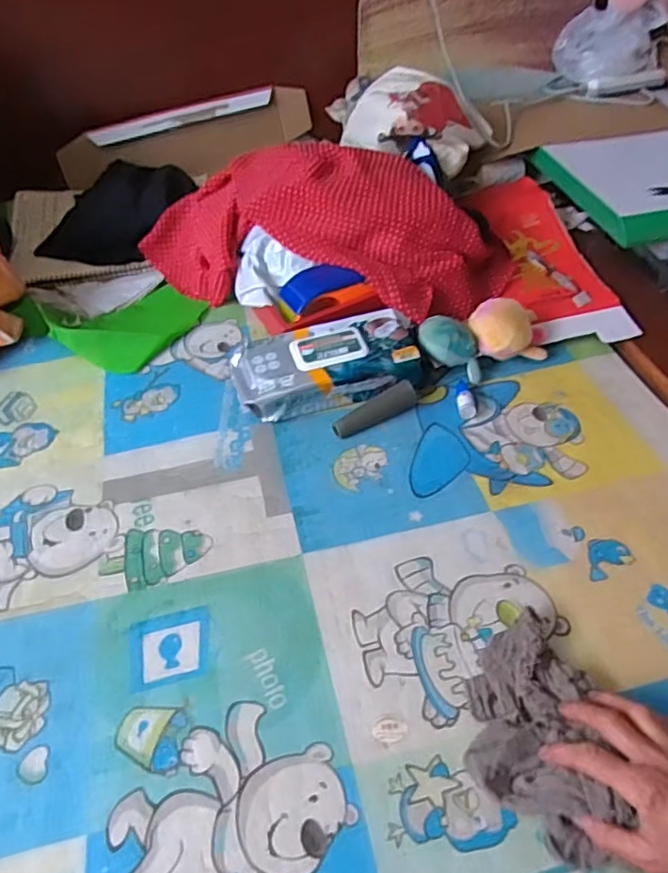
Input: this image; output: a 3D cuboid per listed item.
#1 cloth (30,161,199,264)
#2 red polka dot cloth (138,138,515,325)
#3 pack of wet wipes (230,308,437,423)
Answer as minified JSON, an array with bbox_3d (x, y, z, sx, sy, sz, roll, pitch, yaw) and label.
[{"bbox_3d":[-0.384,-0.398,1.085,0.233,0.044,0.216,10,74,20],"label":"cloth"},{"bbox_3d":[-0.026,-0.319,0.945,0.572,0.168,0.241,10,47,16],"label":"red polka dot cloth"},{"bbox_3d":[-0.003,-0.094,0.826,0.260,0.072,0.113,-11,46,-6],"label":"pack of wet wipes"}]

